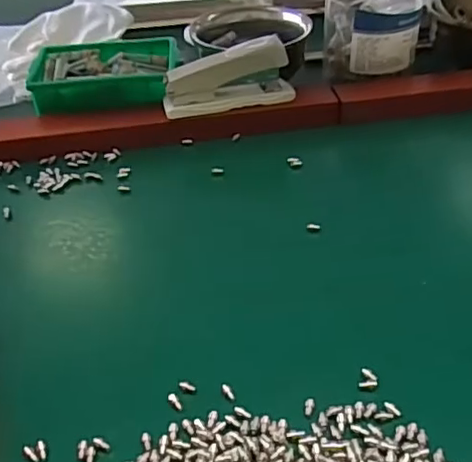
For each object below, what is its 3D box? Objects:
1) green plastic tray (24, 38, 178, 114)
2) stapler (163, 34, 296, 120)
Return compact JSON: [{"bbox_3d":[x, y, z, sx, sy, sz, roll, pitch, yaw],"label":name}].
[{"bbox_3d":[-0.131,-0.162,0.607,0.145,0.037,0.116,-2,39,1],"label":"green plastic tray"},{"bbox_3d":[-0.008,-0.145,0.552,0.120,0.058,0.028,-14,40,-13],"label":"stapler"}]

